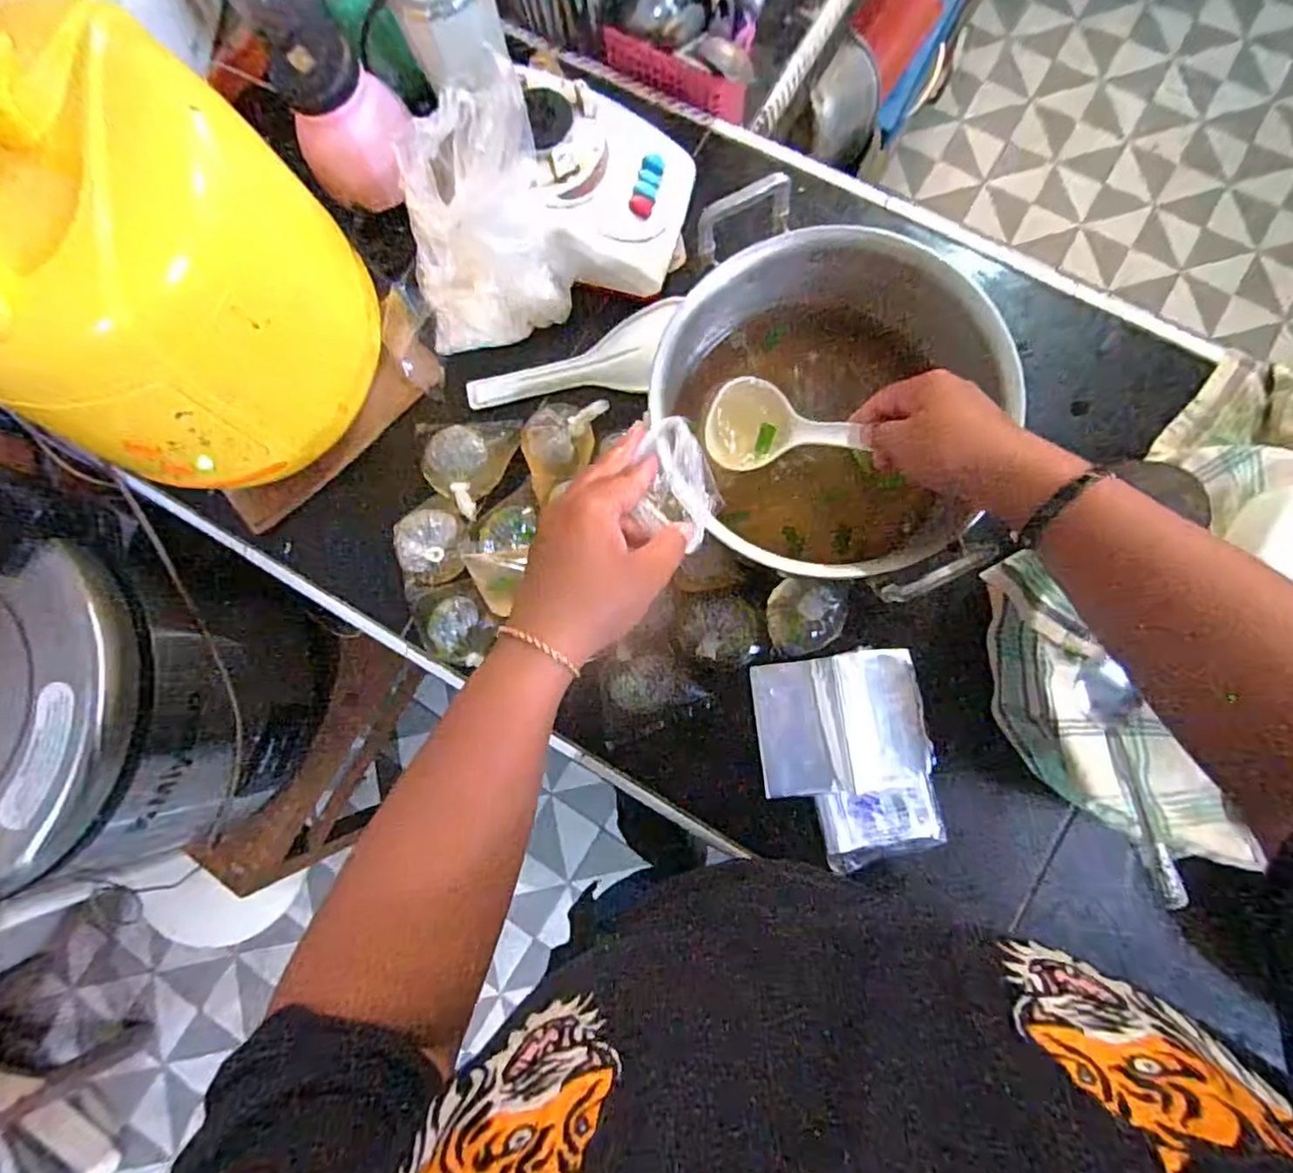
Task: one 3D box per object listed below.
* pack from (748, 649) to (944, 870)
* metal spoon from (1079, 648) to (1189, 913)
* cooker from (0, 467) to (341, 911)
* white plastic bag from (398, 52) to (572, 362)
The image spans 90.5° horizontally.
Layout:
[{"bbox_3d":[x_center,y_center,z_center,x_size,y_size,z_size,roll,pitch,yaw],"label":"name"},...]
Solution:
[{"bbox_3d":[0.178,0.151,0.565,0.143,0.025,0.178,-10,83,3],"label":"pack"},{"bbox_3d":[0.351,0.137,0.463,0.037,0.015,0.169,-7,71,3],"label":"metal spoon"},{"bbox_3d":[-0.615,0.132,0.705,0.365,0.346,0.317,-29,82,0],"label":"cooker"},{"bbox_3d":[-0.151,-0.315,0.561,0.142,0.164,0.131,-15,82,2],"label":"white plastic bag"}]

